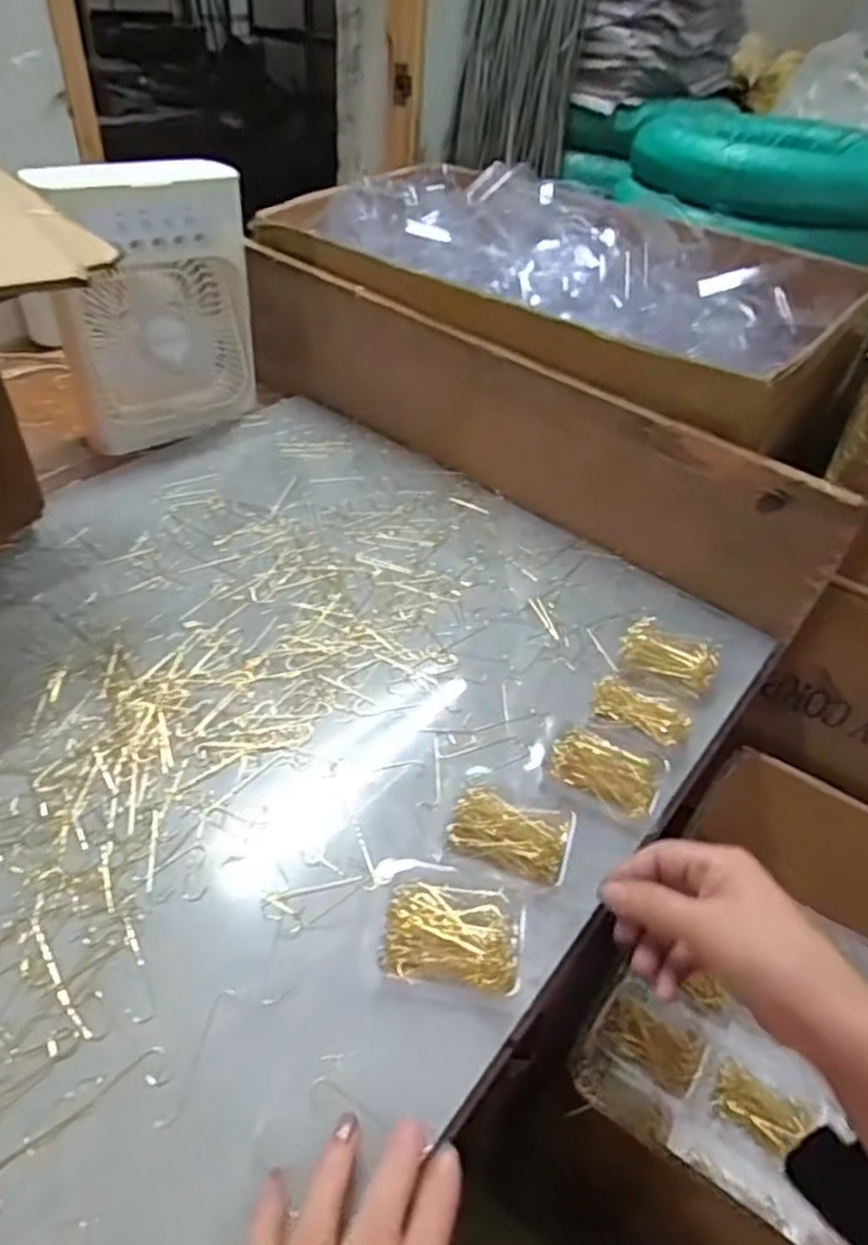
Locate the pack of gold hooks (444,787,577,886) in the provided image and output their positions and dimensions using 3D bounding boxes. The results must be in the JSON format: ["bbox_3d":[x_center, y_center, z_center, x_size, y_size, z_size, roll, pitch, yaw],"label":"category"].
[{"bbox_3d":[0.045,0.134,0.447,0.075,0.018,0.050,15,43,9],"label":"pack of gold hooks"}]

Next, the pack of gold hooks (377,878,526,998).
[{"bbox_3d":[0.010,0.172,0.400,0.076,0.016,0.062,7,43,0],"label":"pack of gold hooks"}]

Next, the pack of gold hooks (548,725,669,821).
[{"bbox_3d":[0.118,0.100,0.494,0.073,0.017,0.057,28,47,22],"label":"pack of gold hooks"}]

